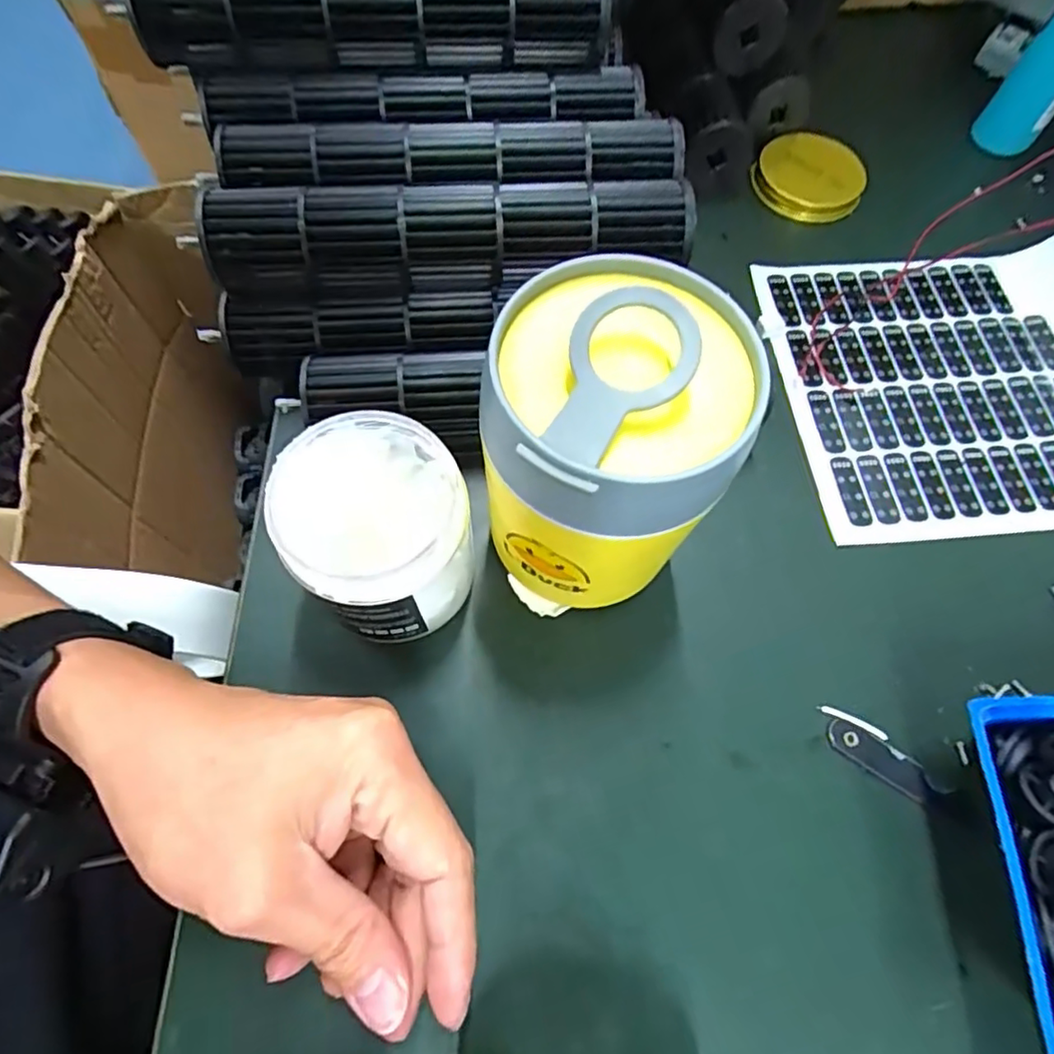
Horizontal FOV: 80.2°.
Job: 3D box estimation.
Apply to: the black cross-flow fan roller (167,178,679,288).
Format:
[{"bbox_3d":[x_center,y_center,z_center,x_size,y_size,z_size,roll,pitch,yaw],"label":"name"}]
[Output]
[{"bbox_3d":[-0.036,-0.139,0.307,0.229,0.047,0.040,-5,66,-4],"label":"black cross-flow fan roller"}]

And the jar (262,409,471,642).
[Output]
[{"bbox_3d":[-0.059,0.002,0.258,0.067,0.070,0.071,1,66,-2],"label":"jar"}]

